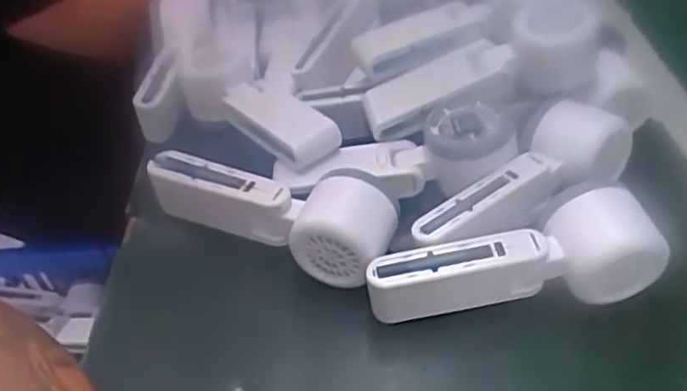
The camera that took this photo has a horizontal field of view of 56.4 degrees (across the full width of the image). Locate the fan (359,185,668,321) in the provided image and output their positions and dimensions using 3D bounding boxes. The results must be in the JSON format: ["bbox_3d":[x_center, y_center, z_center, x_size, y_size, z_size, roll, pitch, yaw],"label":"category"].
[{"bbox_3d":[0.096,0.035,0.376,0.163,0.061,0.052,-2,43,1],"label":"fan"}]

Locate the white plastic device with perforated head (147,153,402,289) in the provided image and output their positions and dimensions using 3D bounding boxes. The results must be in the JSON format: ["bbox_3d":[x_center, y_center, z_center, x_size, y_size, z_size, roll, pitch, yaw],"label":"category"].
[{"bbox_3d":[-0.047,0.010,0.426,0.165,0.064,0.056,18,47,21],"label":"white plastic device with perforated head"}]

